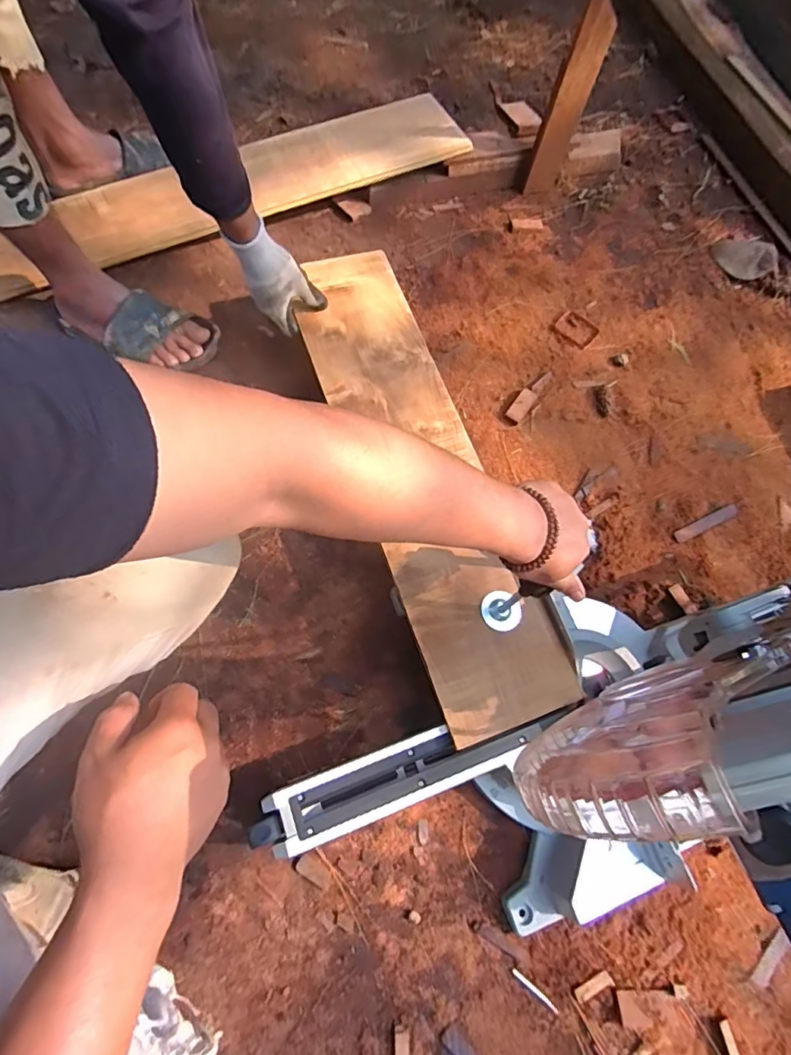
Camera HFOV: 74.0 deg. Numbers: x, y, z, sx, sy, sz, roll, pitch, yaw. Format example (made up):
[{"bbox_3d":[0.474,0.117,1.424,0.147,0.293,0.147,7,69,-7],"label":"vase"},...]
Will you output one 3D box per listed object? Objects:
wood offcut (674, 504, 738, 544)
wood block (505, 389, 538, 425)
[{"bbox_3d":[0.492,-0.006,0.830,0.121,0.006,0.021,-23,76,-14],"label":"wood offcut"},{"bbox_3d":[0.210,-0.203,0.872,0.027,0.011,0.074,37,71,6],"label":"wood block"}]

